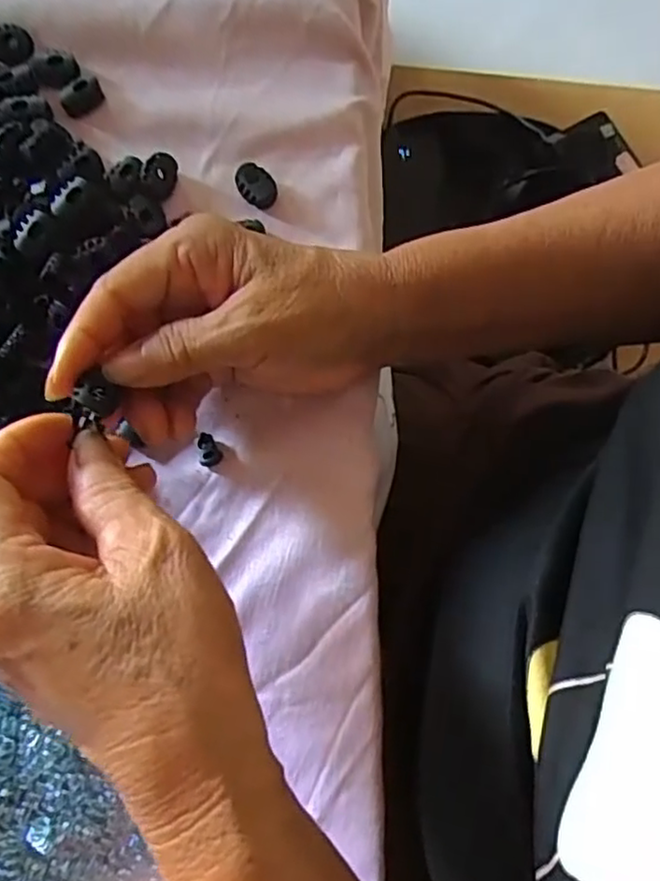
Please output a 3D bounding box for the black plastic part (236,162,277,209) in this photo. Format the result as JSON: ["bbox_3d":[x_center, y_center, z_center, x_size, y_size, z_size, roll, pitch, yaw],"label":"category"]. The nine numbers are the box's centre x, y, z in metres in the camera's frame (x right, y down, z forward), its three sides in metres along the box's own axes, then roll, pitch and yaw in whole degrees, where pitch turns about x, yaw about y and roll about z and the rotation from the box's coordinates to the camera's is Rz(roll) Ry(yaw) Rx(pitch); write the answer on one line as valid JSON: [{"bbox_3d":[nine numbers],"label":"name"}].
[{"bbox_3d":[-0.036,-0.127,0.336,0.018,0.009,0.024,-29,81,-7],"label":"black plastic part"}]

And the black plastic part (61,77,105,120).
[{"bbox_3d":[-0.126,-0.175,0.346,0.023,0.009,0.013,-44,83,-9],"label":"black plastic part"}]

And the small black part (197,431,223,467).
[{"bbox_3d":[-0.057,0.004,0.311,0.011,0.006,0.016,-29,81,-6],"label":"small black part"}]

